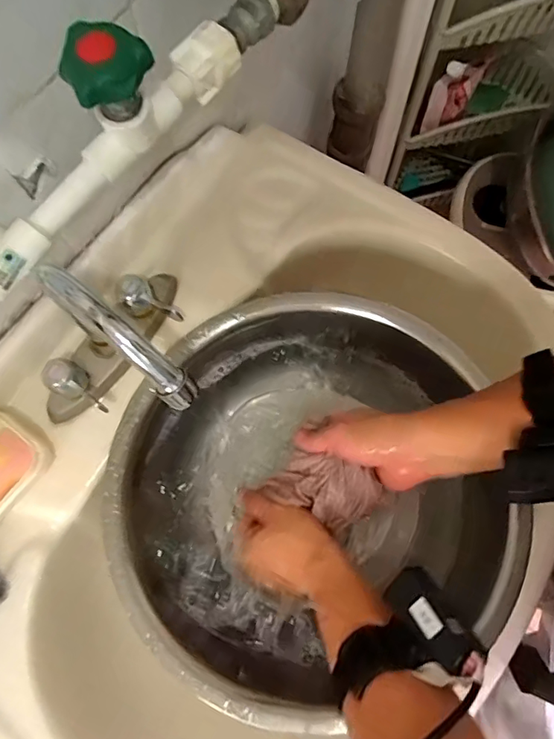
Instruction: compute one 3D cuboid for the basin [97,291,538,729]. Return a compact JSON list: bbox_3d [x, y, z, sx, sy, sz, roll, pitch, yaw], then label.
[{"bbox_3d":[0.027,0.110,0.504,0.366,0.105,0.345,0,74,1],"label":"basin"}]

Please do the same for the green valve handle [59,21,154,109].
[{"bbox_3d":[-0.103,-0.182,0.294,0.049,0.015,0.050,8,76,2],"label":"green valve handle"}]

